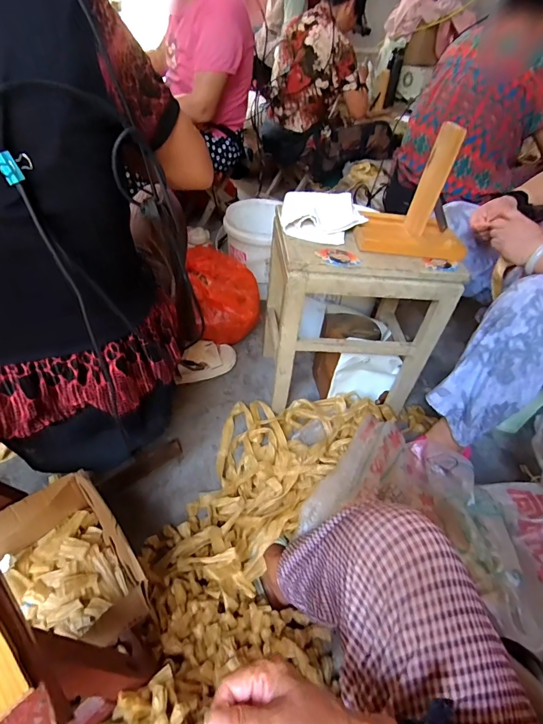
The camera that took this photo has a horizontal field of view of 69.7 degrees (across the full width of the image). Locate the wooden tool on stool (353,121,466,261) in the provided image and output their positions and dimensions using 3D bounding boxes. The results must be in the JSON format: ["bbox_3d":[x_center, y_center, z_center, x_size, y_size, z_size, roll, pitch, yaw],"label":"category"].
[{"bbox_3d":[0.291,-0.318,0.742,0.211,0.202,0.110,10,45,3],"label":"wooden tool on stool"}]

